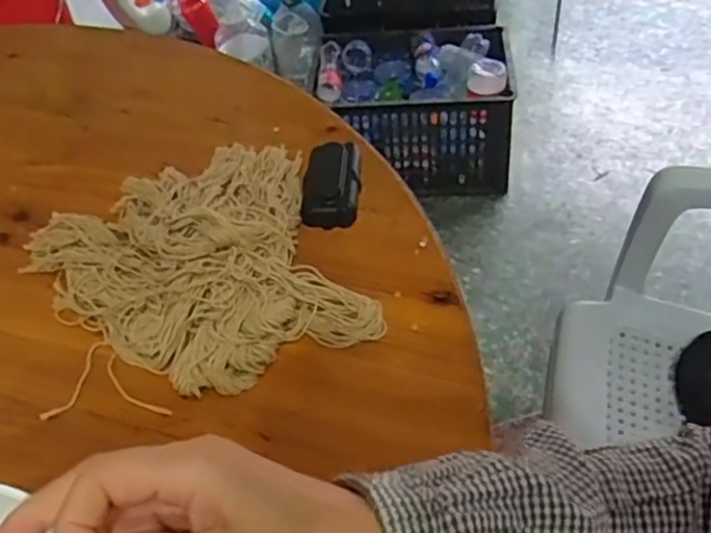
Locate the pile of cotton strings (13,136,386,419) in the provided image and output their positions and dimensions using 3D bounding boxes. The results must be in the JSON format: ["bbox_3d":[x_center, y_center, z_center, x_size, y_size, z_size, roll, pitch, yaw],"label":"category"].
[{"bbox_3d":[-0.146,-0.018,0.585,0.254,0.065,0.280,-20,48,-12],"label":"pile of cotton strings"}]

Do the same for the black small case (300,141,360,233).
[{"bbox_3d":[-0.023,-0.082,0.654,0.053,0.023,0.107,-2,46,5],"label":"black small case"}]

